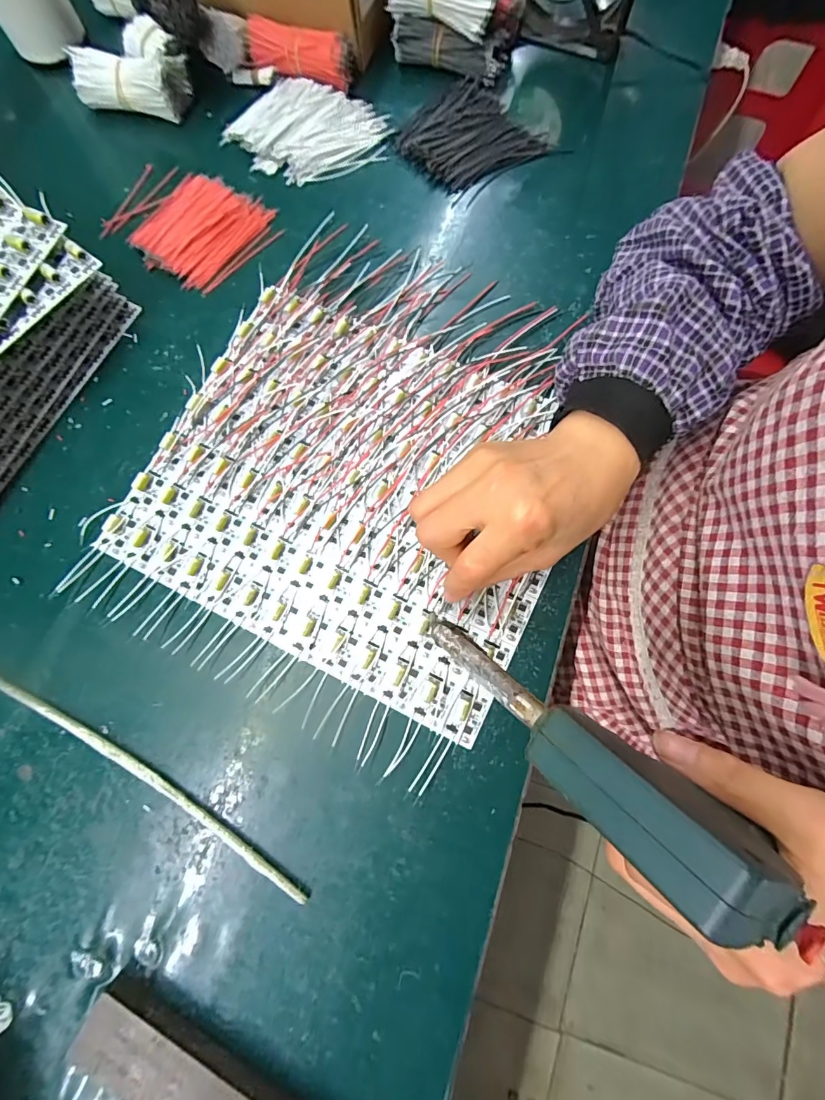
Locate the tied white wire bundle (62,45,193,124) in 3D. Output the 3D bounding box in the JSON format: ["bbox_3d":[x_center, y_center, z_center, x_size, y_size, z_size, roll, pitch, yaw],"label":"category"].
[{"bbox_3d":[-0.250,-0.416,0.391,0.100,0.033,0.040,5,77,2],"label":"tied white wire bundle"}]

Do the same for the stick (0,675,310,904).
[{"bbox_3d":[-0.181,0.133,0.275,0.275,0.006,0.012,28,79,8],"label":"stick"}]

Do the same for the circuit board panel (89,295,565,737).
[{"bbox_3d":[-0.038,-0.049,0.313,0.282,0.010,0.247,25,78,7],"label":"circuit board panel"}]

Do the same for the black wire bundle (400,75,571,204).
[{"bbox_3d":[0.051,-0.356,0.384,0.103,0.014,0.110,-39,79,-8],"label":"black wire bundle"}]

